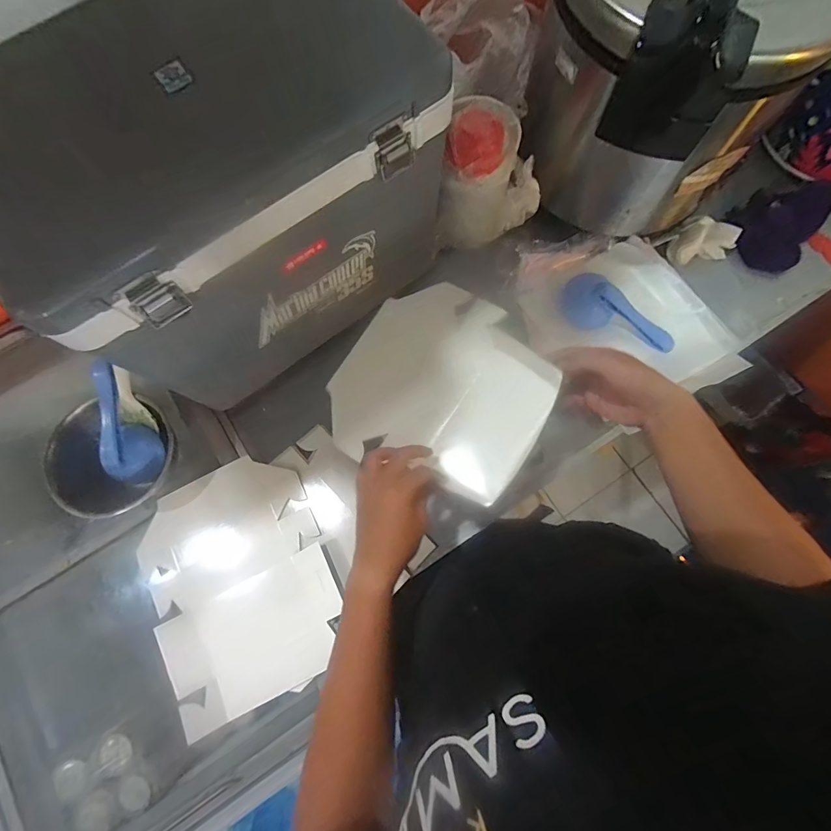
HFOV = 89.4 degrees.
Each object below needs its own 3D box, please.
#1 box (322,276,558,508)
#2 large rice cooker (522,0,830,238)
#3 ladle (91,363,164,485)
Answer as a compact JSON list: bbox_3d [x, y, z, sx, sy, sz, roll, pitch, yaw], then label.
[{"bbox_3d":[0.035,-0.035,0.565,0.265,0.062,0.248,30,79,9],"label":"box"},{"bbox_3d":[0.354,-0.513,0.615,0.331,0.346,0.347,0,76,1],"label":"large rice cooker"},{"bbox_3d":[-0.453,0.011,0.663,0.078,0.026,0.188,-11,94,-44],"label":"ladle"}]

